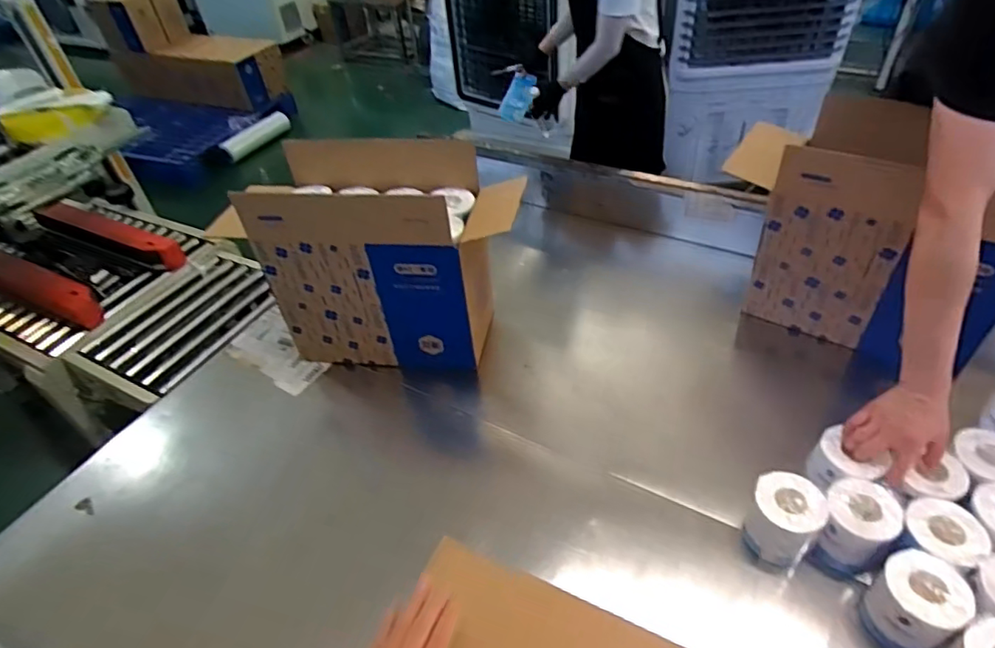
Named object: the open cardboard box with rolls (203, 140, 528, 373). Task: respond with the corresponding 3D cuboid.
[{"bbox_3d":[-0.208,-0.149,1.209,0.518,0.422,0.273,-2,44,5],"label":"open cardboard box with rolls"}]

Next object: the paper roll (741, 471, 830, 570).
[{"bbox_3d":[0.441,0.310,0.896,0.098,0.131,0.103,-4,44,3],"label":"paper roll"}]

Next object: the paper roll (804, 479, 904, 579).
[{"bbox_3d":[0.533,0.309,0.866,0.095,0.118,0.105,30,55,32],"label":"paper roll"}]

